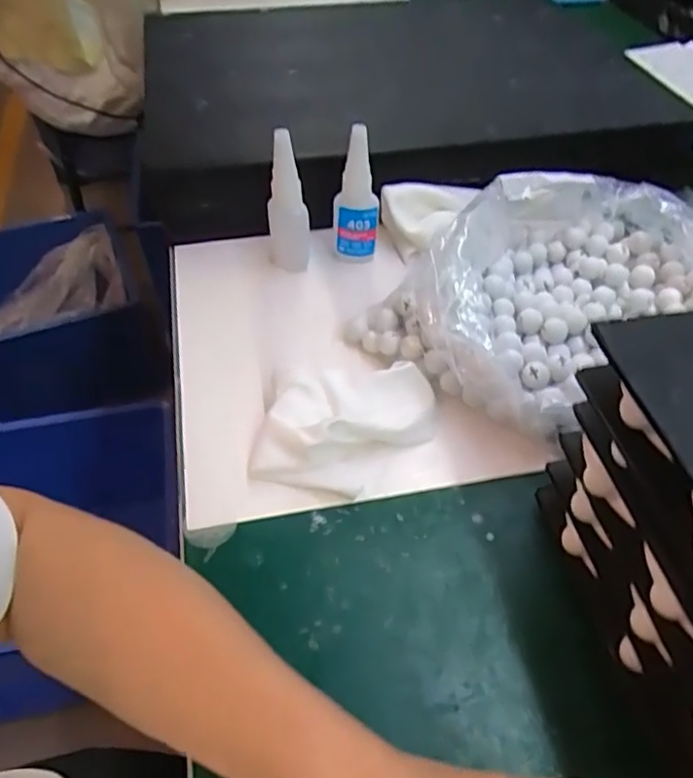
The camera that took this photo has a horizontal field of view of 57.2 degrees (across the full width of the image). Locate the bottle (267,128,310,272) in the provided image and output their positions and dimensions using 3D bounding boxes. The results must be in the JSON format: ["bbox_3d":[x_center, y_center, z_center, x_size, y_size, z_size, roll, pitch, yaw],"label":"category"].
[{"bbox_3d":[-0.043,-0.140,0.463,0.028,0.110,0.028,-9,48,-9],"label":"bottle"}]

